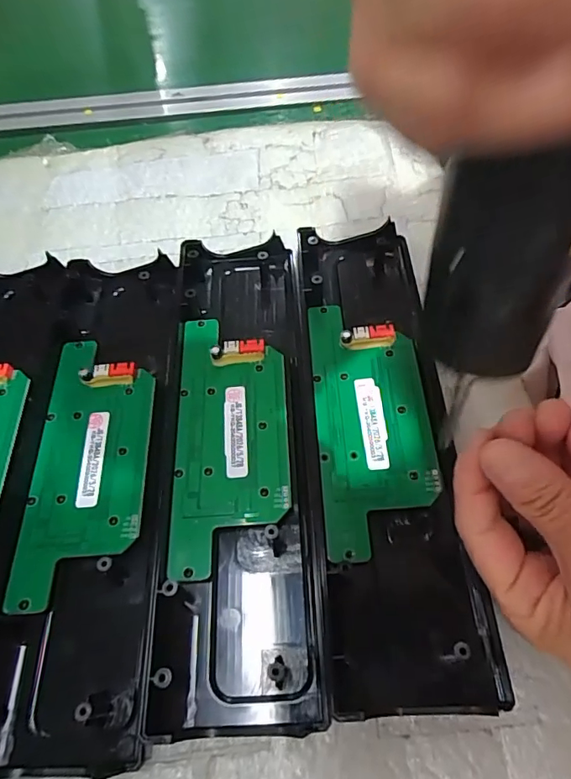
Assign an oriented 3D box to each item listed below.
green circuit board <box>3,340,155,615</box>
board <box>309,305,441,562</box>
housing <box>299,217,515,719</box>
[{"bbox_3d":[-0.094,0.031,0.233,0.052,0.008,0.133,-4,59,1],"label":"green circuit board"},{"bbox_3d":[0.042,0.011,0.236,0.054,0.009,0.132,-3,59,2],"label":"board"},{"bbox_3d":[0.047,0.011,0.237,0.065,0.018,0.244,-3,59,2],"label":"housing"}]

